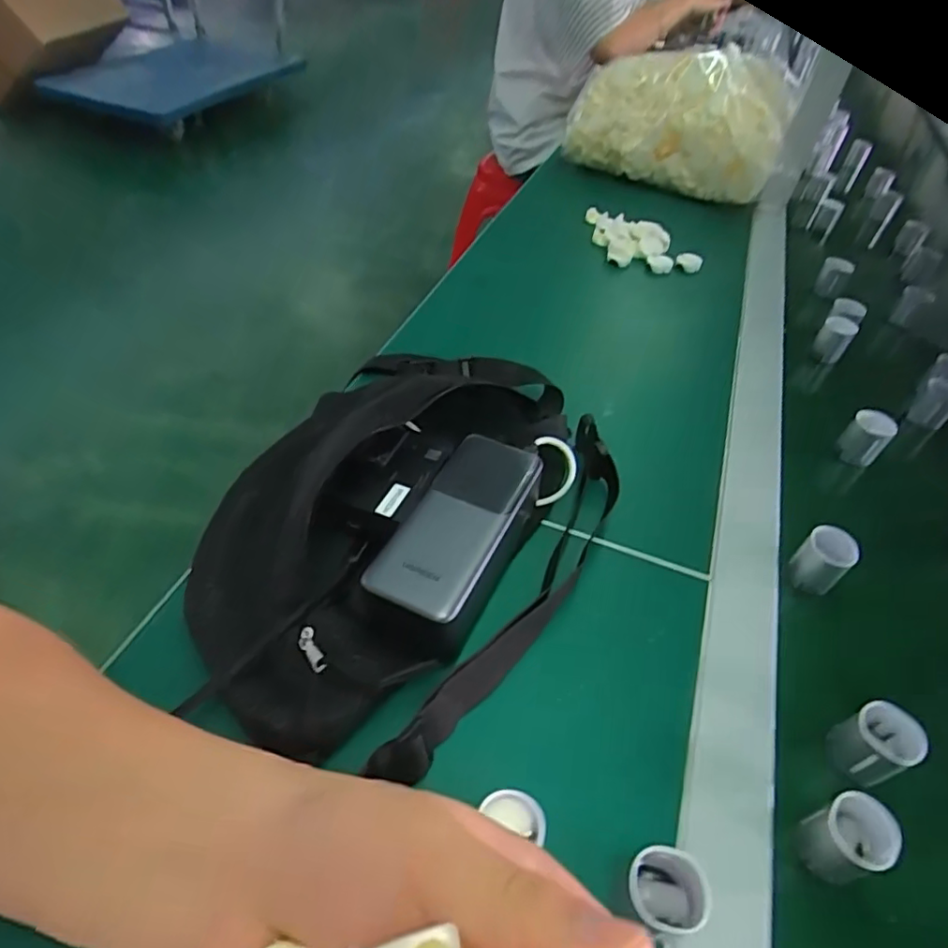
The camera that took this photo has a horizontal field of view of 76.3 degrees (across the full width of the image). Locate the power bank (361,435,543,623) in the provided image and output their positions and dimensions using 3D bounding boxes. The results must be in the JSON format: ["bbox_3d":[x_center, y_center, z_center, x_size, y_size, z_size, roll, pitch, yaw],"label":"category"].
[{"bbox_3d":[-0.008,0.025,0.340,0.052,0.012,0.125,19,50,18],"label":"power bank"}]

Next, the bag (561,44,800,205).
[{"bbox_3d":[0.267,-0.470,0.802,0.277,0.139,0.166,8,45,0],"label":"bag"}]

